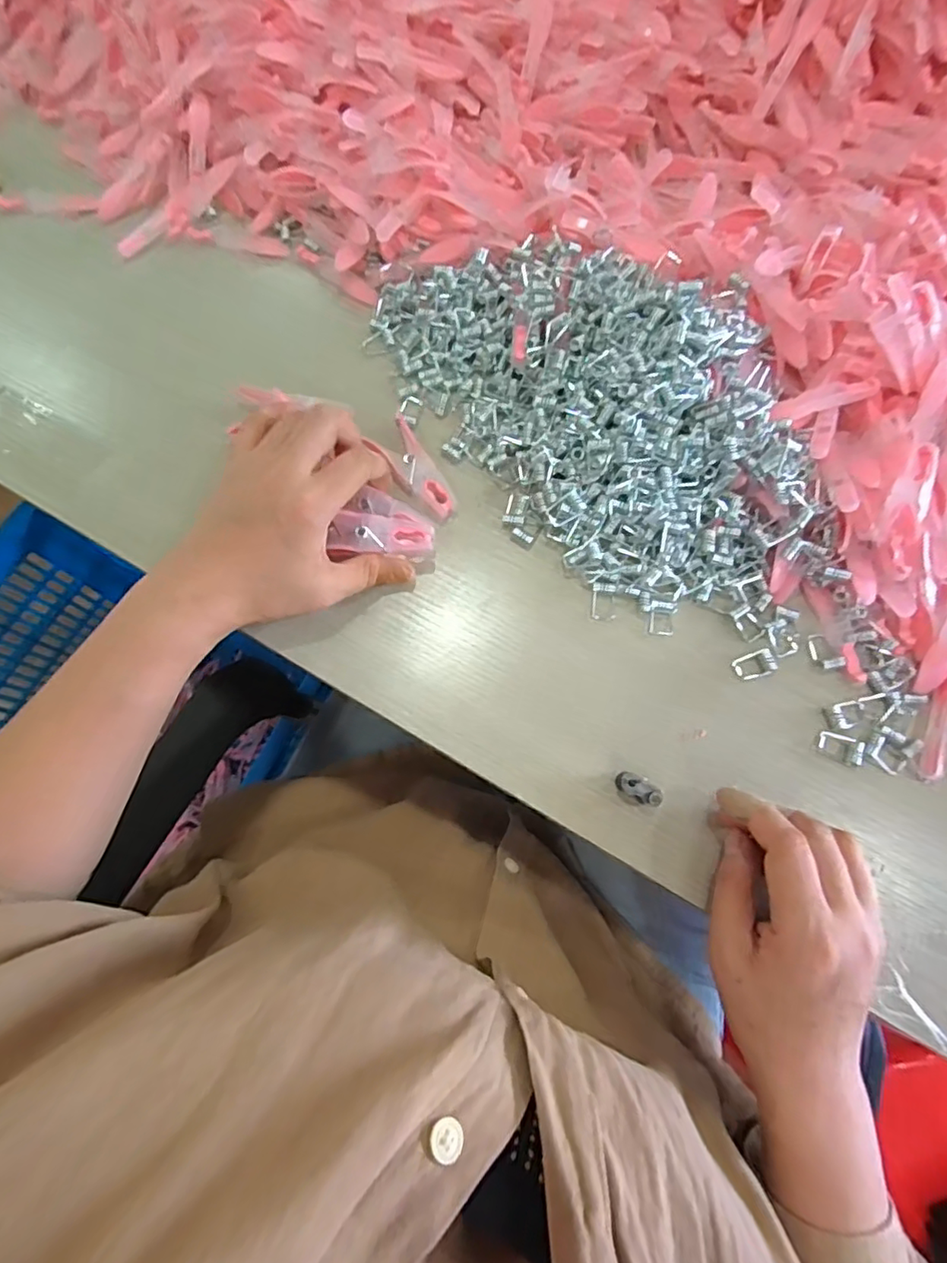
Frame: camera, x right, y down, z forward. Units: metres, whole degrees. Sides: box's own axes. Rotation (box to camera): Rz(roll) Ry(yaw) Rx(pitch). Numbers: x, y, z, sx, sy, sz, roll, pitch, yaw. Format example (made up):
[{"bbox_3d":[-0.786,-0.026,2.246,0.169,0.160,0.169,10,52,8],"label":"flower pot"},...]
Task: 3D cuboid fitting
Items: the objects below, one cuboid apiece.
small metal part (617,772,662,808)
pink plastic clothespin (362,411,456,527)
[{"bbox_3d":[0.090,0.086,0.308,0.026,0.015,0.011,36,75,10],"label":"small metal part"},{"bbox_3d":[-0.037,-0.104,0.370,0.029,0.011,0.077,-35,76,-12],"label":"pink plastic clothespin"}]

